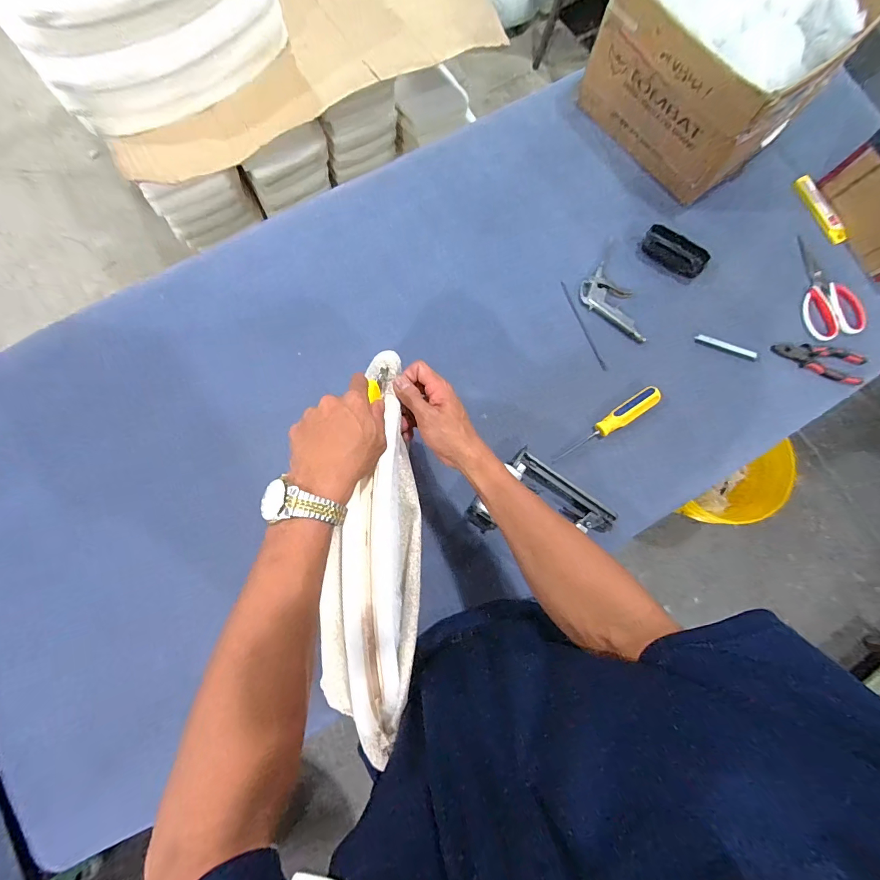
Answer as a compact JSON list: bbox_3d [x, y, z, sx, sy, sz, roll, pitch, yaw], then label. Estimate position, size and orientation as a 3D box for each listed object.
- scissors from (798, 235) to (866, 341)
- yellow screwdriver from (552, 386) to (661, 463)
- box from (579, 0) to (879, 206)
[{"bbox_3d":[0.658,-0.263,0.693,0.102,0.018,0.186,-23,82,-6],"label":"scissors"},{"bbox_3d":[0.268,-0.022,0.638,0.200,0.024,0.032,-34,83,-7],"label":"yellow screwdriver"},{"bbox_3d":[0.440,-0.616,0.646,0.268,0.237,0.311,-33,83,-7],"label":"box"}]

